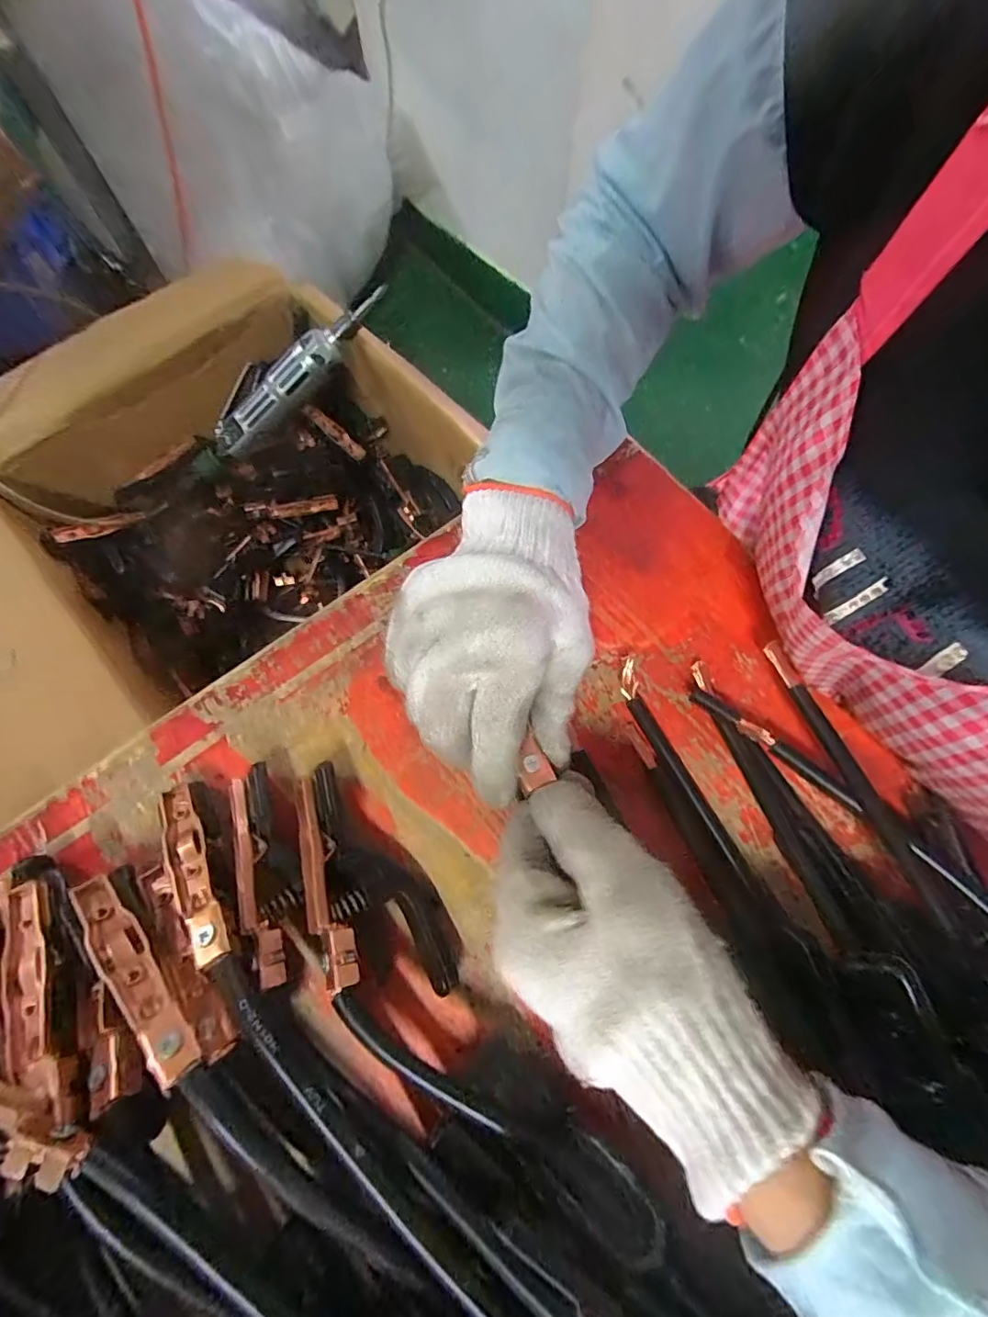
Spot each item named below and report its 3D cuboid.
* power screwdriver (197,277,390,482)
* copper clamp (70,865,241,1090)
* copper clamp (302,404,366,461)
[{"bbox_3d":[-0.207,-0.275,0.509,0.240,0.028,0.061,-36,76,13],"label":"power screwdriver"},{"bbox_3d":[-0.139,0.125,0.214,0.098,0.034,0.019,32,74,34],"label":"copper clamp"},{"bbox_3d":[-0.181,-0.256,0.591,0.077,0.017,0.013,36,71,-33],"label":"copper clamp"}]

